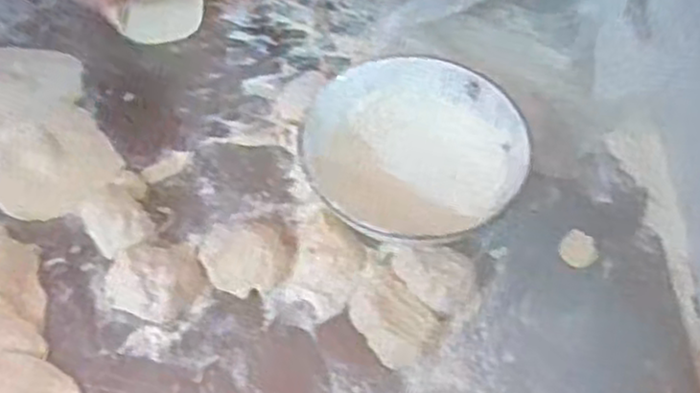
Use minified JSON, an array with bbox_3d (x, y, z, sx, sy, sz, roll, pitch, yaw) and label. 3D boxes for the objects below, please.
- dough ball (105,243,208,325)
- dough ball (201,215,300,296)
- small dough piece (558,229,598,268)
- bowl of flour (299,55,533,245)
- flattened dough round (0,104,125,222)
[{"bbox_3d":[-0.144,0.061,0.554,0.071,0.025,0.055,8,56,4],"label":"dough ball"},{"bbox_3d":[-0.074,0.044,0.572,0.070,0.023,0.060,-28,61,-19],"label":"dough ball"},{"bbox_3d":[0.180,0.042,0.587,0.028,0.006,0.029,1,56,-1],"label":"small dough piece"},{"bbox_3d":[0.050,-0.034,0.607,0.154,0.058,0.161,1,56,-1],"label":"bowl of flour"},{"bbox_3d":[-0.249,-0.029,0.622,0.098,0.005,0.096,1,56,-1],"label":"flattened dough round"}]

